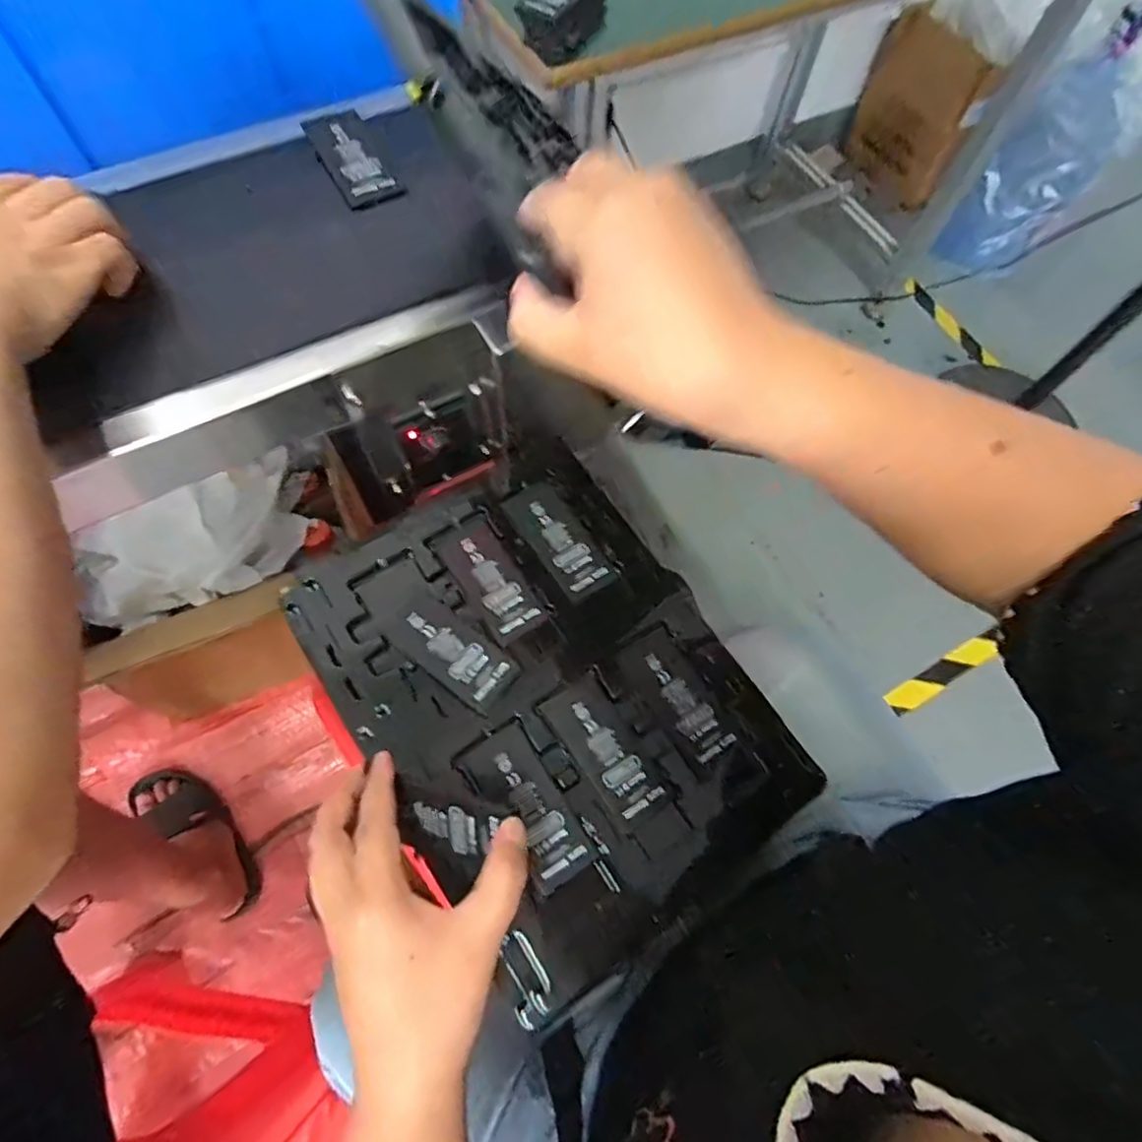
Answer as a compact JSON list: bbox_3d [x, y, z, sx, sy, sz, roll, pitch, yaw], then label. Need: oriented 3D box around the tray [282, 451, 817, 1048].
[{"bbox_3d":[-0.017,0.076,0.426,0.243,0.015,0.317,-32,72,-15],"label":"tray"}]

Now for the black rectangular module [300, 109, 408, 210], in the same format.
[{"bbox_3d":[-0.162,-0.309,0.461,0.045,0.012,0.090,-27,74,-14],"label":"black rectangular module"}]

